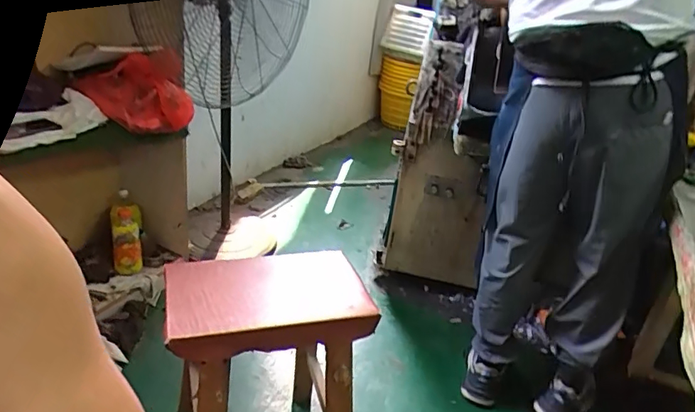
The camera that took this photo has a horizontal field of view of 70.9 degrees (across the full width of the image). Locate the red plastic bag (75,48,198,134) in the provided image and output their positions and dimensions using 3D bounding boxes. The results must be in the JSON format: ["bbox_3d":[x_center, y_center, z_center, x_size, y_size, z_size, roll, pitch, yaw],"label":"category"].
[{"bbox_3d":[-0.607,-0.338,1.399,0.283,0.195,0.226,-9,29,-28],"label":"red plastic bag"}]

